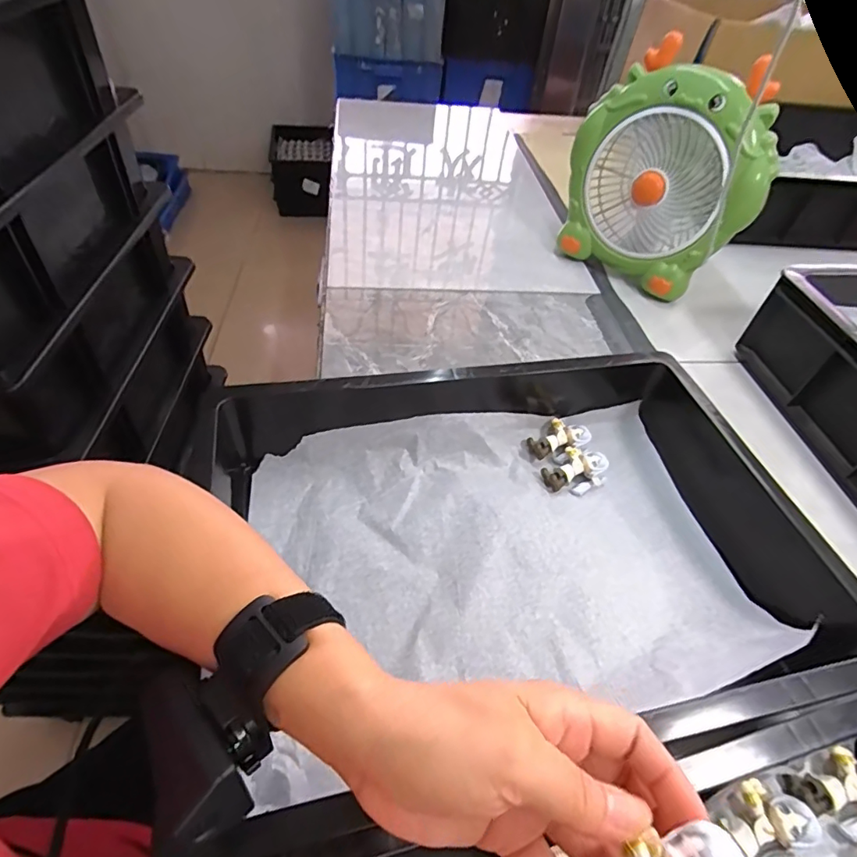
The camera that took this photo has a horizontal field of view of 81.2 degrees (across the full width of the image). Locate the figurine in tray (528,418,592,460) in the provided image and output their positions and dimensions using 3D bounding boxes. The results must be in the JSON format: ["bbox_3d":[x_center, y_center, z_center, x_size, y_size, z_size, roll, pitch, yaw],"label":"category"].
[{"bbox_3d":[0.133,0.010,0.515,0.060,0.016,0.033,-20,46,-1],"label":"figurine in tray"}]

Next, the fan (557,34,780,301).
[{"bbox_3d":[0.328,-0.334,0.702,0.247,0.277,0.127,38,55,25],"label":"fan"}]

